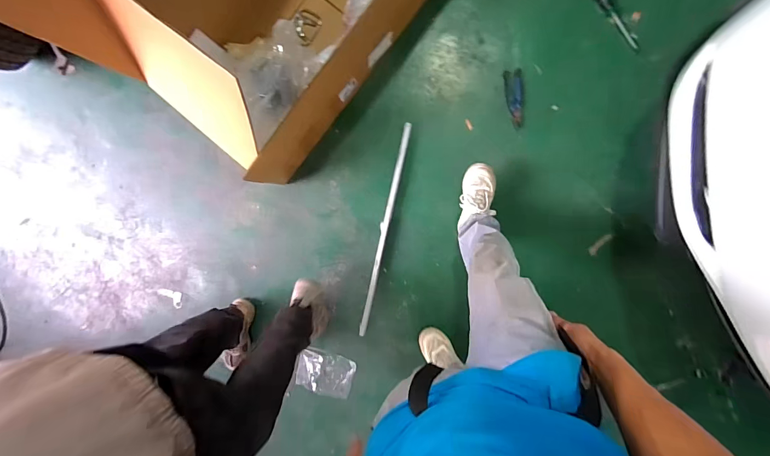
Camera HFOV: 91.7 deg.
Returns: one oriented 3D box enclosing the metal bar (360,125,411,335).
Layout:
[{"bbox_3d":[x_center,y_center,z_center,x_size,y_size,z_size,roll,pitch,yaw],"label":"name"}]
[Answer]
[{"bbox_3d":[-0.004,0.010,1.367,0.029,0.031,0.779,13,96,6],"label":"metal bar"}]

